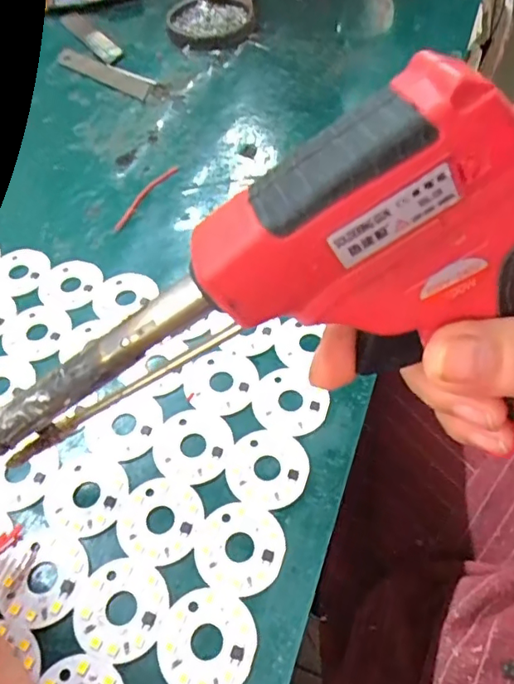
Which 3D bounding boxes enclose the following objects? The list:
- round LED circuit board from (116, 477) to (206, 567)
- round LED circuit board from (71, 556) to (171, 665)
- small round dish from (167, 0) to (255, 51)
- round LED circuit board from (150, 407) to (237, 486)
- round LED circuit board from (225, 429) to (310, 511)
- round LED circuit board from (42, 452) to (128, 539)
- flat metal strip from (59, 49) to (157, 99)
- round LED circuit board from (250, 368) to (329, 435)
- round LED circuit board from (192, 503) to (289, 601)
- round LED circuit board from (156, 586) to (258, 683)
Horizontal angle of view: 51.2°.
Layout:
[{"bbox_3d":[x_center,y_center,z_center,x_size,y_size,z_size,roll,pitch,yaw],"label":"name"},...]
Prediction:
[{"bbox_3d":[-0.035,0.064,0.194,0.031,0.004,0.031,-1,55,2],"label":"round LED circuit board"},{"bbox_3d":[-0.045,0.088,0.178,0.031,0.004,0.030,-1,55,2],"label":"round LED circuit board"},{"bbox_3d":[-0.035,-0.243,0.405,0.062,0.009,0.076,1,55,4],"label":"small round dish"},{"bbox_3d":[-0.025,0.040,0.211,0.031,0.004,0.031,-1,55,2],"label":"round LED circuit board"},{"bbox_3d":[0.004,0.047,0.203,0.030,0.004,0.030,-1,55,2],"label":"round LED circuit board"},{"bbox_3d":[-0.065,0.057,0.202,0.032,0.004,0.030,-1,55,2],"label":"round LED circuit board"},{"bbox_3d":[-0.112,-0.193,0.382,0.094,0.006,0.019,32,62,23],"label":"flat metal strip"},{"bbox_3d":[0.013,0.024,0.219,0.028,0.004,0.030,-1,55,2],"label":"round LED circuit board"},{"bbox_3d":[-0.006,0.071,0.187,0.030,0.004,0.030,-1,55,2],"label":"round LED circuit board"},{"bbox_3d":[-0.016,0.095,0.171,0.030,0.004,0.030,-1,55,2],"label":"round LED circuit board"}]

